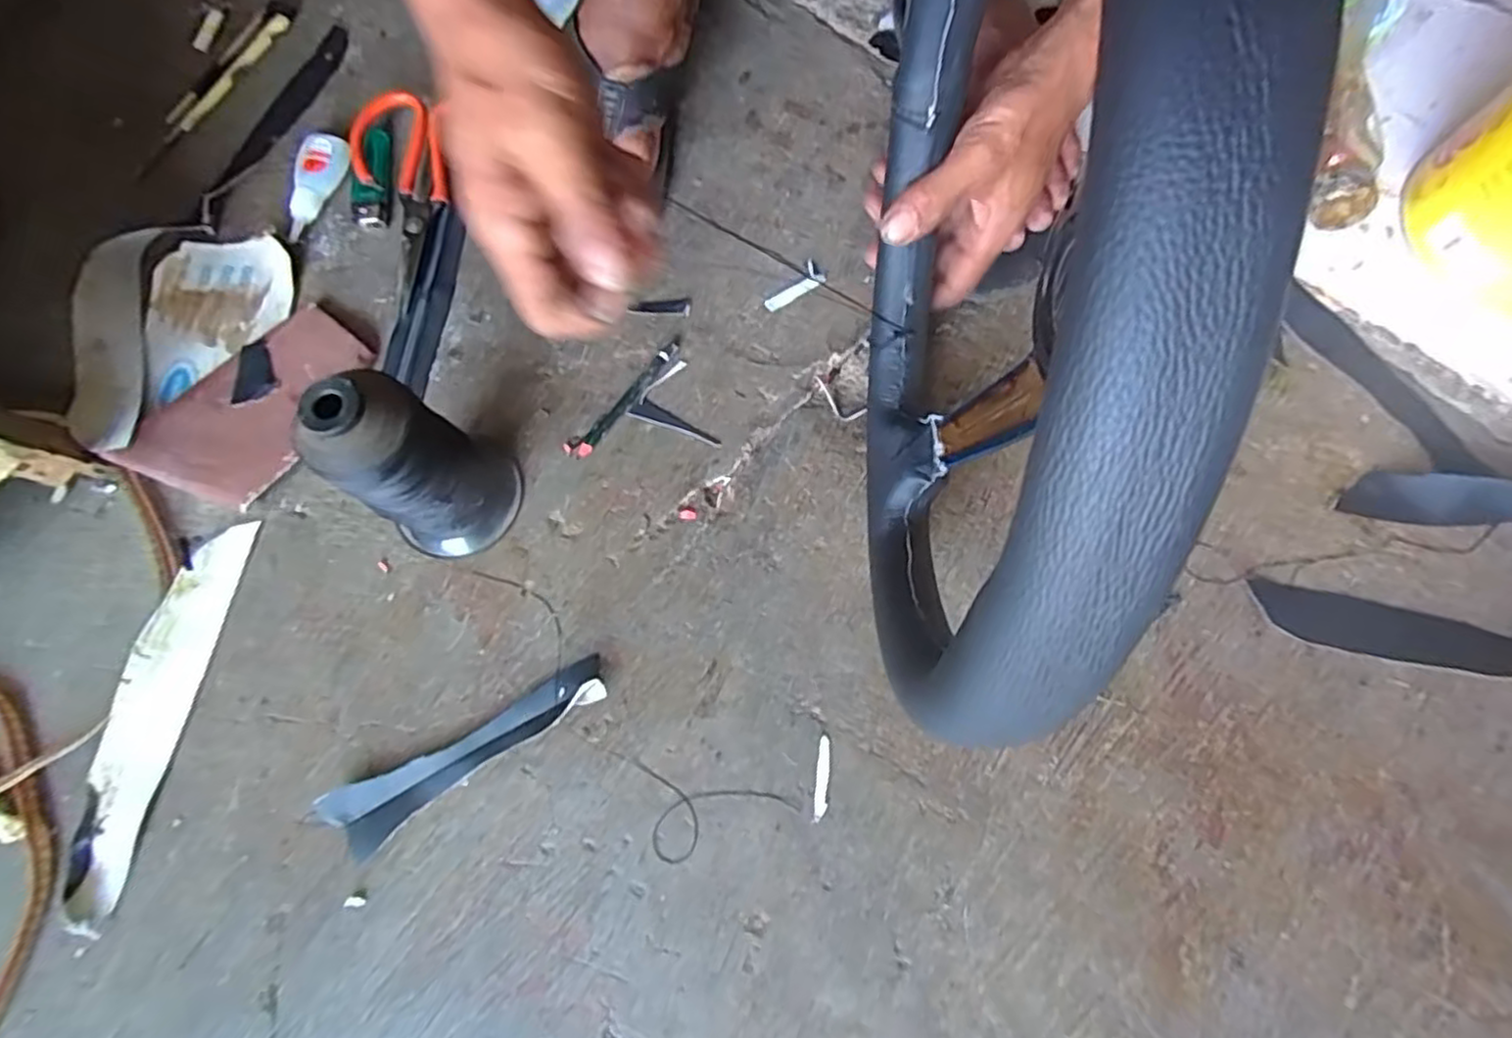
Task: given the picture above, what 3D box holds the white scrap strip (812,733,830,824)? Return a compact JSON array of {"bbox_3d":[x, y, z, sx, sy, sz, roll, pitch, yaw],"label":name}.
[{"bbox_3d":[0.037,0.146,0.392,0.008,0.004,0.045,5,75,2],"label":"white scrap strip"}]

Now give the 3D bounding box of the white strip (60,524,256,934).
[{"bbox_3d":[-0.356,0.111,0.407,0.036,0.014,0.227,10,75,4],"label":"white strip"}]

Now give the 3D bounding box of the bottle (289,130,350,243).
[{"bbox_3d":[-0.321,-0.239,0.499,0.032,0.015,0.081,17,76,6],"label":"bottle"}]

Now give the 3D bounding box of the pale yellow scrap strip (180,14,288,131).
[{"bbox_3d":[-0.406,-0.350,0.539,0.016,0.010,0.127,22,76,7],"label":"pale yellow scrap strip"}]

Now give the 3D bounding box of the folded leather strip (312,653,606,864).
[{"bbox_3d":[-0.164,0.131,0.396,0.166,0.016,0.036,-32,77,-7],"label":"folded leather strip"}]

